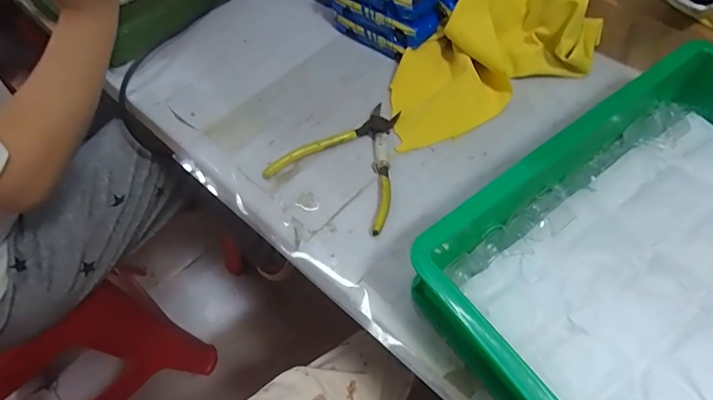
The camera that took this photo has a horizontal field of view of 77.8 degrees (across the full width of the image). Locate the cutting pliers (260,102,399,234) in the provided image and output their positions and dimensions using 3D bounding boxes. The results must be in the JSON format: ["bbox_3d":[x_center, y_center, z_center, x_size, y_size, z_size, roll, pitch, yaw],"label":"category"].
[{"bbox_3d":[-0.002,-0.047,0.447,0.127,0.011,0.135,26,62,17],"label":"cutting pliers"}]

